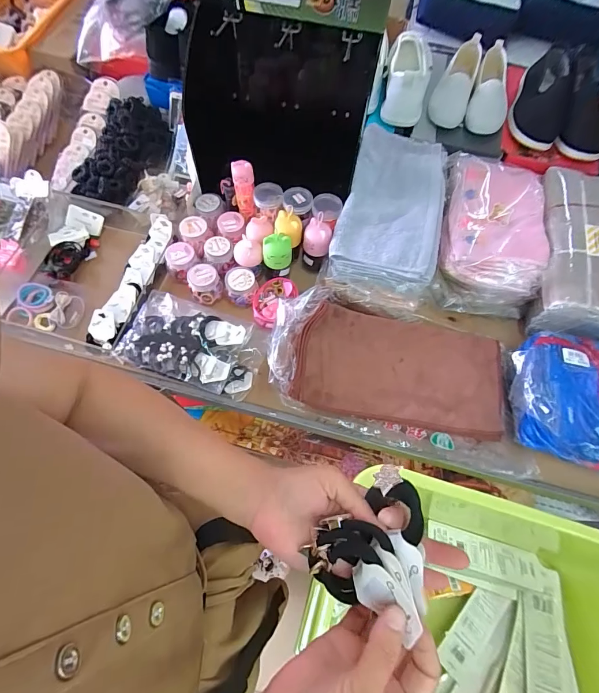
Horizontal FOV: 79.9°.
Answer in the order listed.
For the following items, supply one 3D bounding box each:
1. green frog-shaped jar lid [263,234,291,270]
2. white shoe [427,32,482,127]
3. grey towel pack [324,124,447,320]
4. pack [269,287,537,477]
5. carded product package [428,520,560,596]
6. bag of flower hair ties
[{"bbox_3d":[-0.040,-0.169,0.637,0.049,0.045,0.042,-2,66,-4],"label":"green frog-shaped jar lid"},{"bbox_3d":[0.332,-0.562,0.757,0.073,0.048,0.190,19,85,6],"label":"white shoe"},{"bbox_3d":[0.173,-0.243,0.686,0.179,0.077,0.375,14,66,4],"label":"grey towel pack"},{"bbox_3d":[0.159,0.041,0.593,0.402,0.053,0.222,16,66,4],"label":"pack"},{"bbox_3d":[0.386,0.428,0.716,0.254,0.026,0.072,17,66,5],"label":"carded product package"},{"bbox_3d":[-0.180,-0.003,0.609,0.220,0.051,0.142,18,67,5],"label":"bag of flower hair ties"}]

